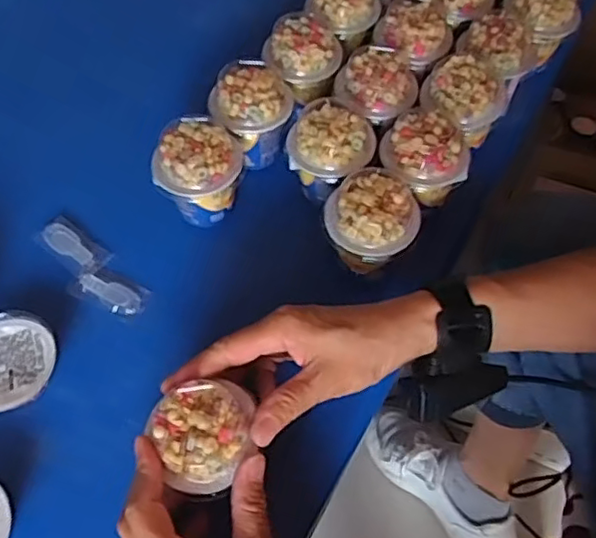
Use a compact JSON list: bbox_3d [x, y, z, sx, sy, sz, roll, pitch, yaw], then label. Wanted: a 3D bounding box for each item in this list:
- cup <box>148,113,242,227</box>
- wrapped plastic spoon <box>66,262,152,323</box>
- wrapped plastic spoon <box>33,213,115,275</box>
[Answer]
[{"bbox_3d":[-0.077,-0.074,0.497,0.066,0.069,0.054,-14,59,-6],"label":"cup"},{"bbox_3d":[-0.147,0.017,0.493,0.061,0.007,0.032,22,62,15],"label":"wrapped plastic spoon"},{"bbox_3d":[-0.185,-0.019,0.513,0.060,0.008,0.031,29,64,19],"label":"wrapped plastic spoon"}]

